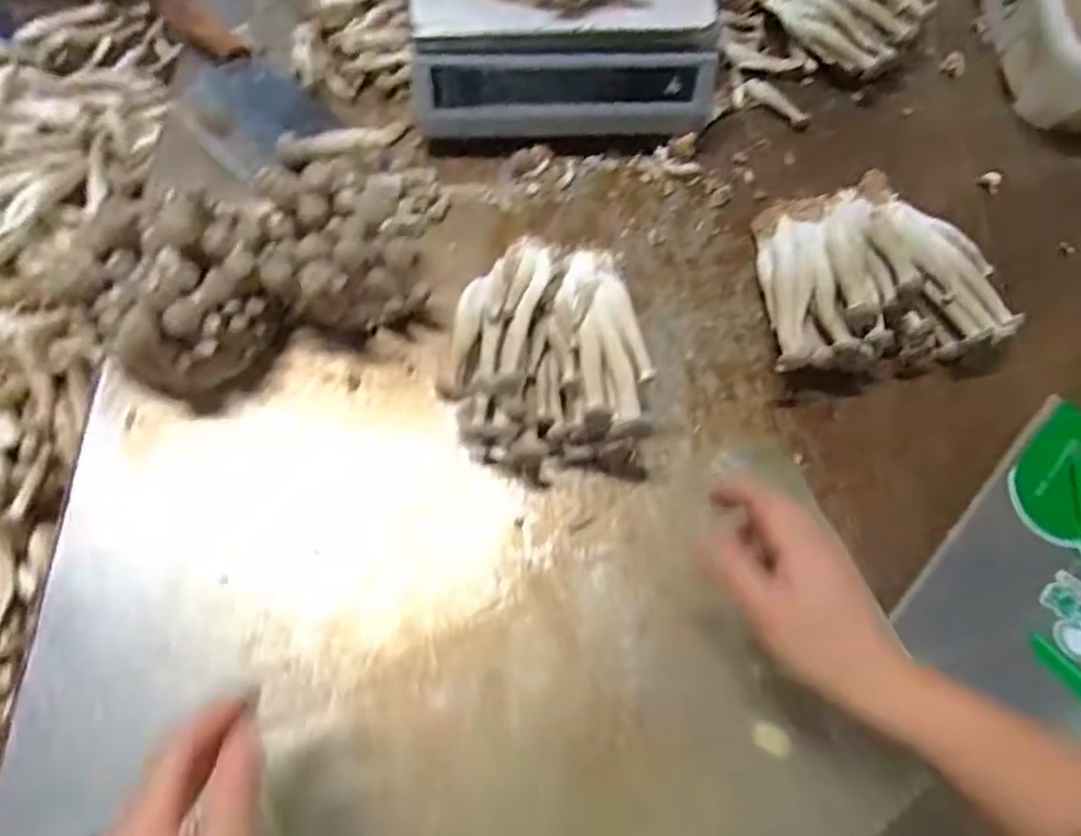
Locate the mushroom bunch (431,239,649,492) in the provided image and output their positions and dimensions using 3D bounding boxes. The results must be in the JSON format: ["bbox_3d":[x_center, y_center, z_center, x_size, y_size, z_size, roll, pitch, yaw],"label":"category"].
[{"bbox_3d":[0.003,-0.043,0.511,0.139,0.081,0.159,-5,70,-5],"label":"mushroom bunch"}]

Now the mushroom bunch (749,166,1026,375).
[{"bbox_3d":[0.275,-0.122,0.555,0.194,0.081,0.171,-4,70,-4],"label":"mushroom bunch"}]

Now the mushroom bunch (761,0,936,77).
[{"bbox_3d":[0.287,-0.390,0.654,0.142,0.066,0.077,40,73,11],"label":"mushroom bunch"}]

